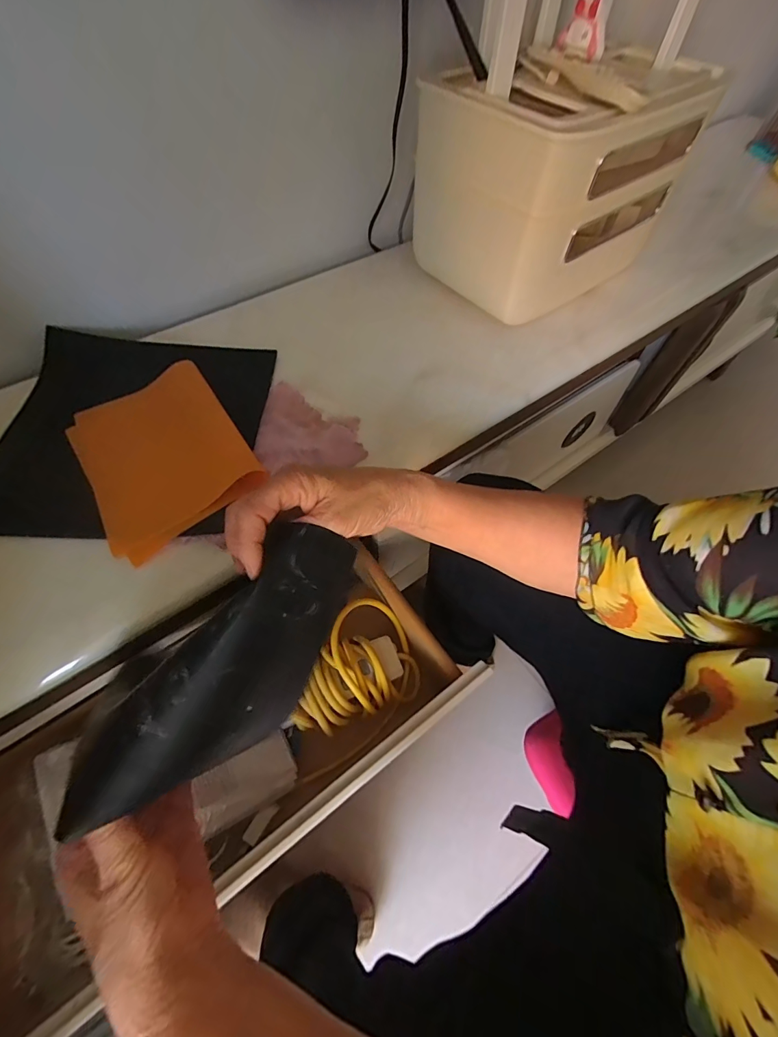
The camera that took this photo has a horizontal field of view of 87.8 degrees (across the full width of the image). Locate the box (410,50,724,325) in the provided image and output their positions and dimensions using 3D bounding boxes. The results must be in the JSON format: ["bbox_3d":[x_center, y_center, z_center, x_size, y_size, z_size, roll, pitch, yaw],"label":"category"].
[{"bbox_3d":[0.194,-0.412,0.486,0.277,0.186,0.202,-36,66,-20],"label":"box"}]

